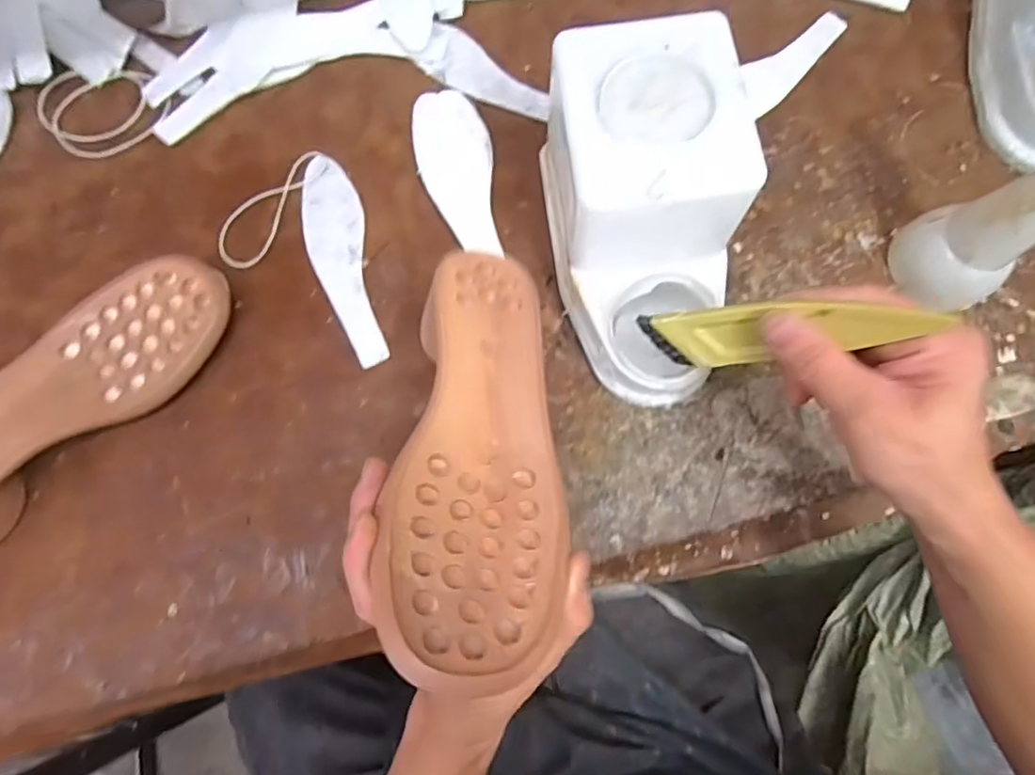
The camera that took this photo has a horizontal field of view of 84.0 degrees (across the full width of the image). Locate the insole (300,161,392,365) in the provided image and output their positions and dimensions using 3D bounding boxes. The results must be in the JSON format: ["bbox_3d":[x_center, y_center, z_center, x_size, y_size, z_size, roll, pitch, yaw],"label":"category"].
[{"bbox_3d":[-0.126,-0.093,0.413,0.043,0.005,0.165,-17,78,-3],"label":"insole"}]

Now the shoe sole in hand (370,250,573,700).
[{"bbox_3d":[-0.018,0.021,0.299,0.081,0.034,0.236,0,58,1],"label":"shoe sole in hand"}]

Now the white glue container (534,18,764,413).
[{"bbox_3d":[0.073,-0.097,0.354,0.110,0.116,0.193,-2,77,0],"label":"white glue container"}]

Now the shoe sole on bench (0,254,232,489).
[{"bbox_3d":[-0.297,0.000,0.370,0.089,0.050,0.234,44,82,9],"label":"shoe sole on bench"}]

